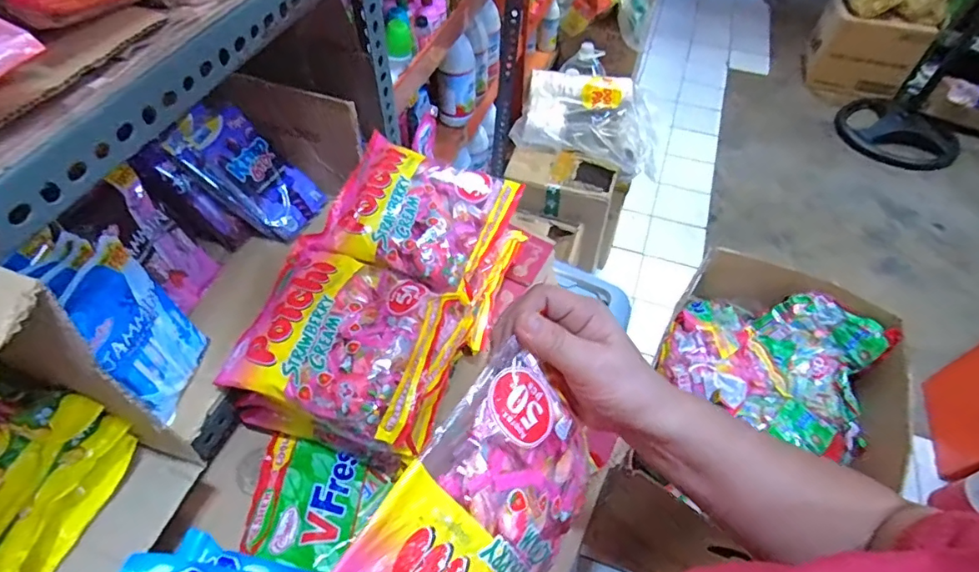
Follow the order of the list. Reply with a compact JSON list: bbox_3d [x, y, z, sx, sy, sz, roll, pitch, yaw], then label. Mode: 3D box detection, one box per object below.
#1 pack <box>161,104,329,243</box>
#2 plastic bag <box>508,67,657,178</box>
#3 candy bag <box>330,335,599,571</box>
[{"bbox_3d":[-0.265,-0.125,0.573,0.156,0.019,0.085,46,55,-23],"label":"pack"},{"bbox_3d":[0.278,-0.468,1.457,0.378,0.109,0.305,11,54,8],"label":"plastic bag"},{"bbox_3d":[0.001,0.130,0.289,0.023,0.129,0.157,-1,39,51],"label":"candy bag"}]

